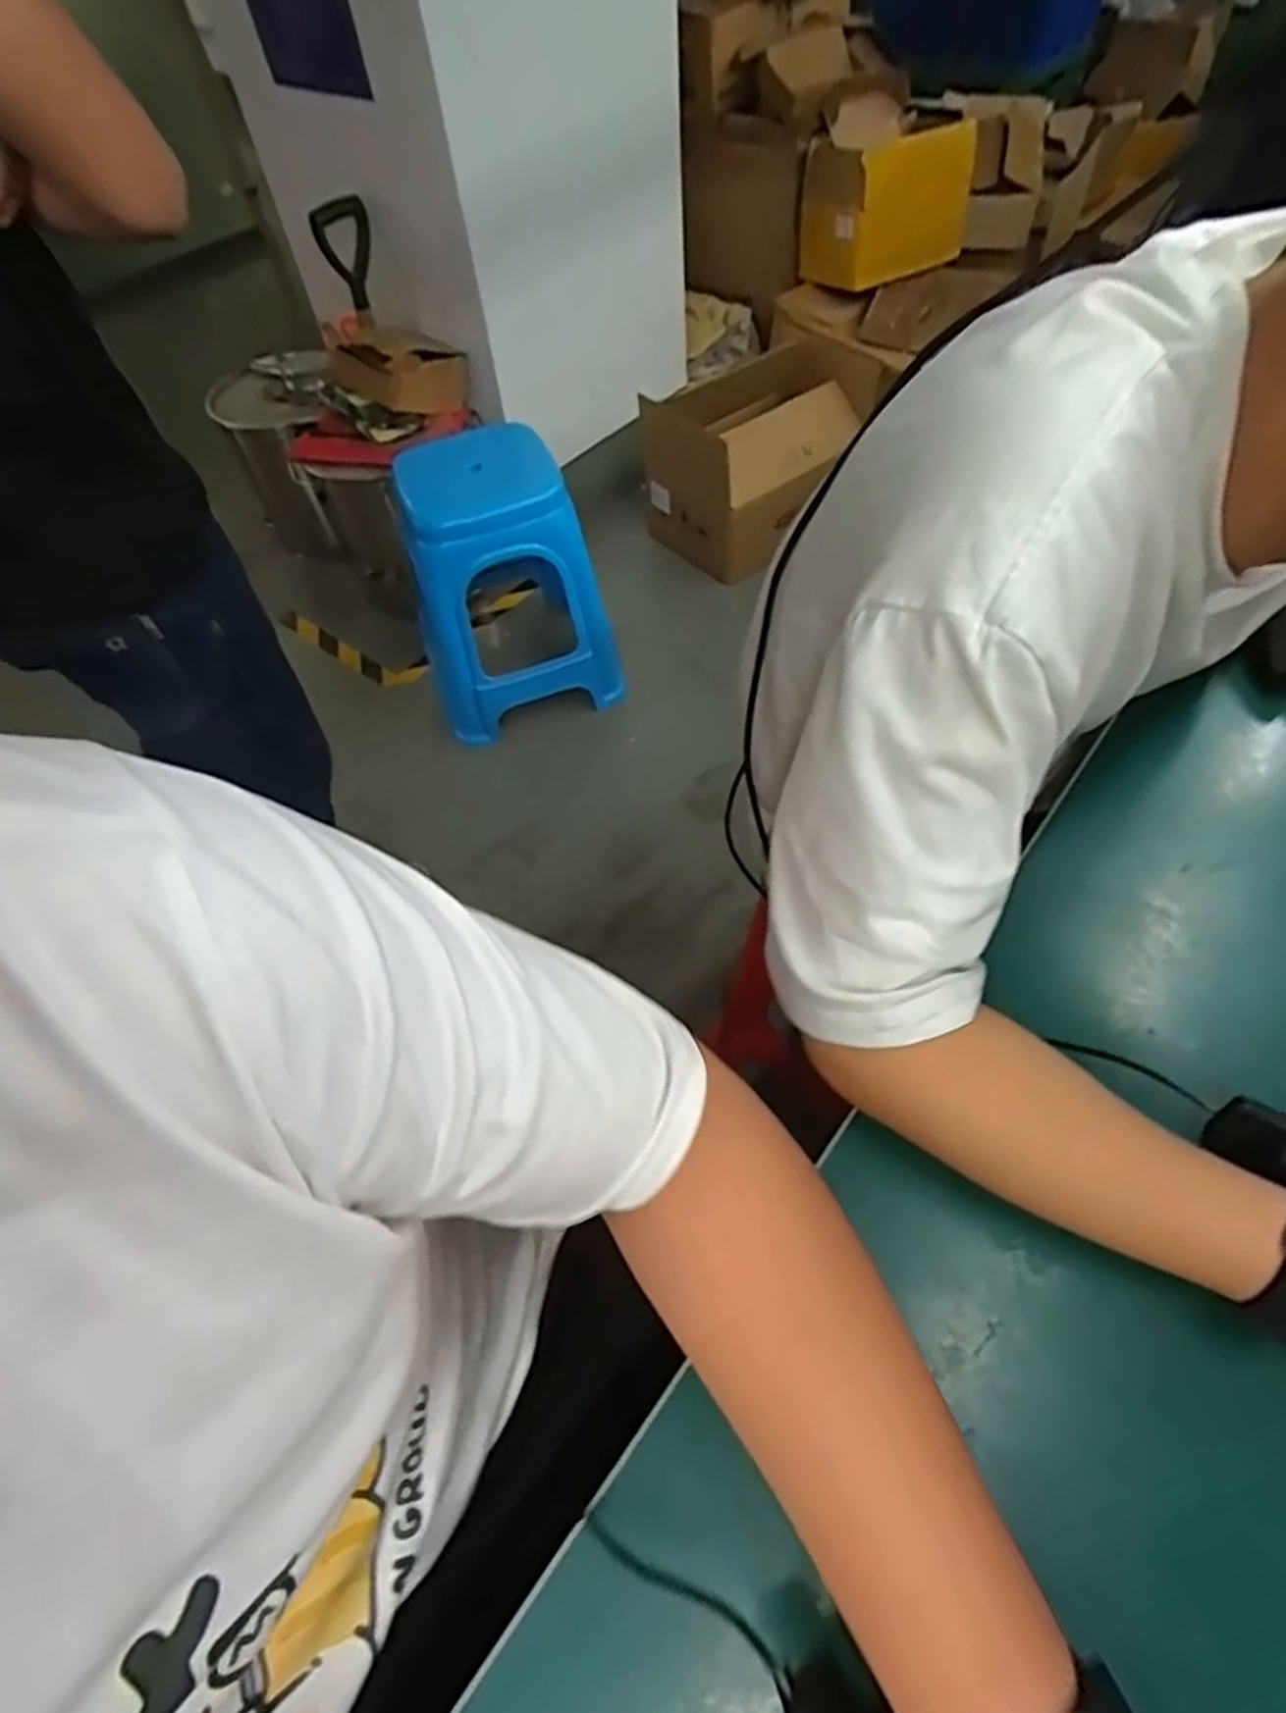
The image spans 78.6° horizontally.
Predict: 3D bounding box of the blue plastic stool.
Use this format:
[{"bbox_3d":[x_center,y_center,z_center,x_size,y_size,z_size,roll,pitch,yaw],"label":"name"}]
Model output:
[{"bbox_3d":[-0.274,-0.538,1.549,0.360,0.472,0.360,-17,56,-7],"label":"blue plastic stool"}]

